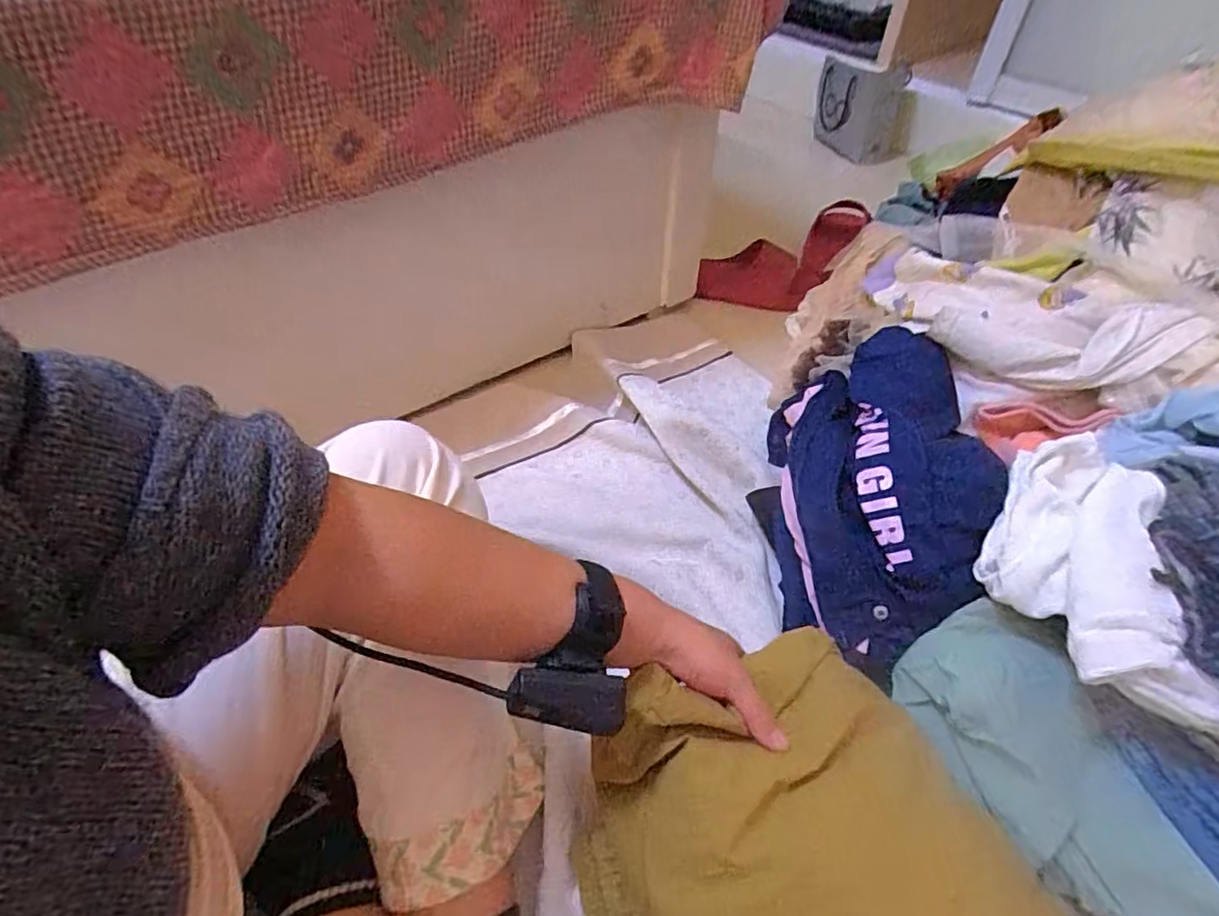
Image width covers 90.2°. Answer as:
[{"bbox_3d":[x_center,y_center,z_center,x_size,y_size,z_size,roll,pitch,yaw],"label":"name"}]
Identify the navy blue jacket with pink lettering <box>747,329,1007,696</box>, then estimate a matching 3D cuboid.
[{"bbox_3d":[0.250,0.014,0.591,0.175,0.120,0.369,6,48,6],"label":"navy blue jacket with pink lettering"}]

